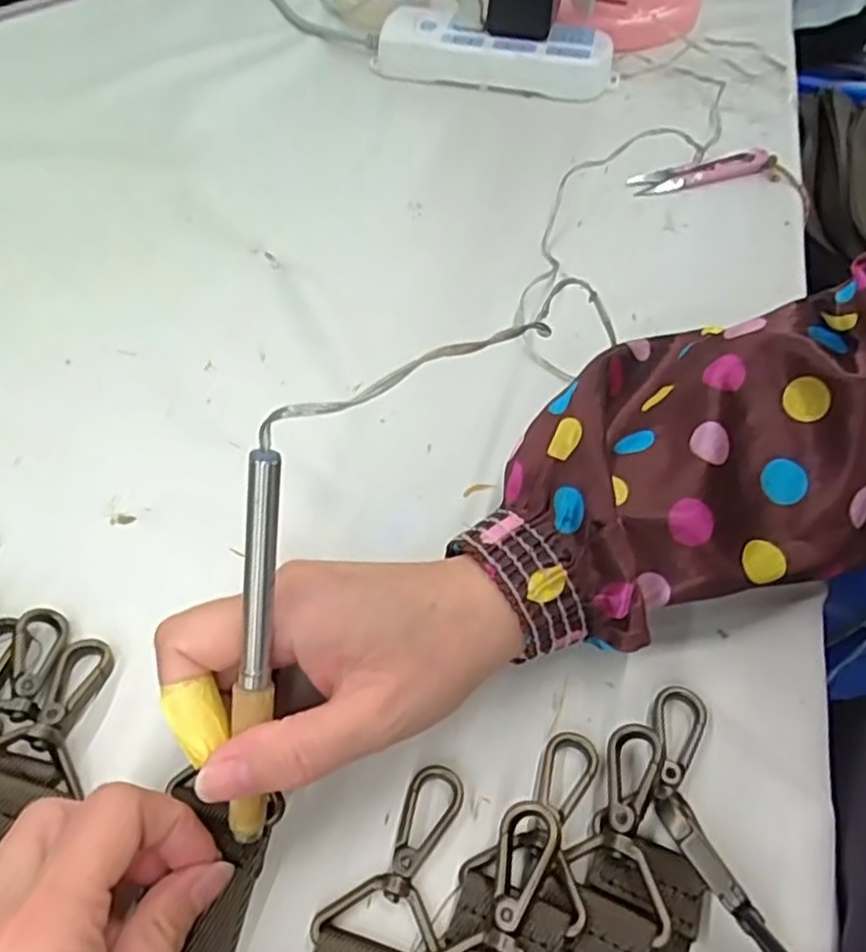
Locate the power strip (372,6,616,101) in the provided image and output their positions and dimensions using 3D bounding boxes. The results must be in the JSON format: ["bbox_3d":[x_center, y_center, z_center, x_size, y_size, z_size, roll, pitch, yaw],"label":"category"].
[{"bbox_3d":[0.050,-0.345,0.570,0.189,0.040,0.067,13,54,6],"label":"power strip"}]

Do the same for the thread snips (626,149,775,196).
[{"bbox_3d":[0.186,-0.209,0.483,0.099,0.017,0.022,-13,56,-13],"label":"thread snips"}]

